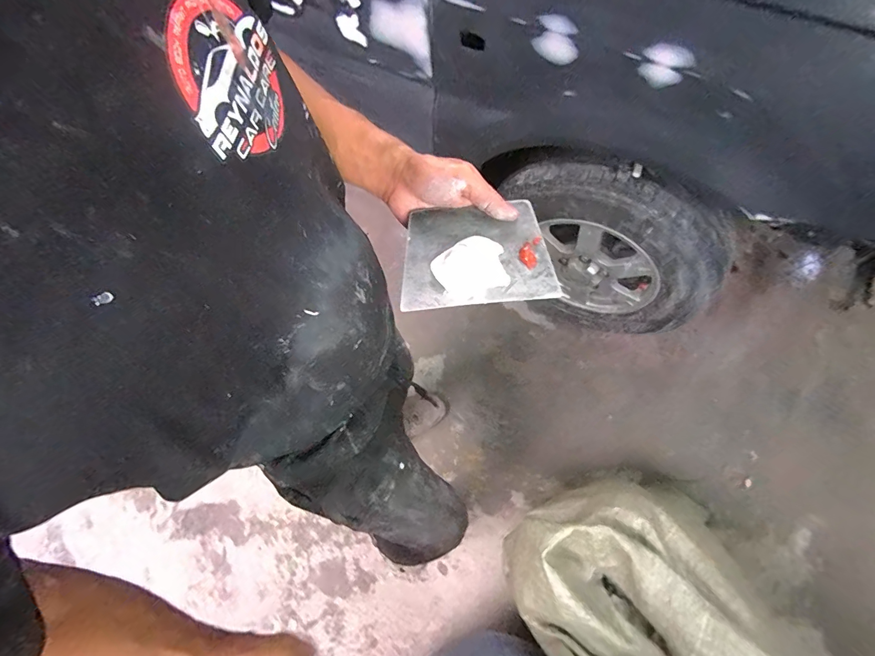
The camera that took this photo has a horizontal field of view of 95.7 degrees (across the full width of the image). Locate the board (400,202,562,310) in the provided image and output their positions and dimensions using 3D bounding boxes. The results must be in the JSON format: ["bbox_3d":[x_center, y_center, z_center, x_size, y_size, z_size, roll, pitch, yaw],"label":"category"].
[{"bbox_3d":[0.034,-0.068,0.365,0.137,0.009,0.094,-6,79,2],"label":"board"}]

